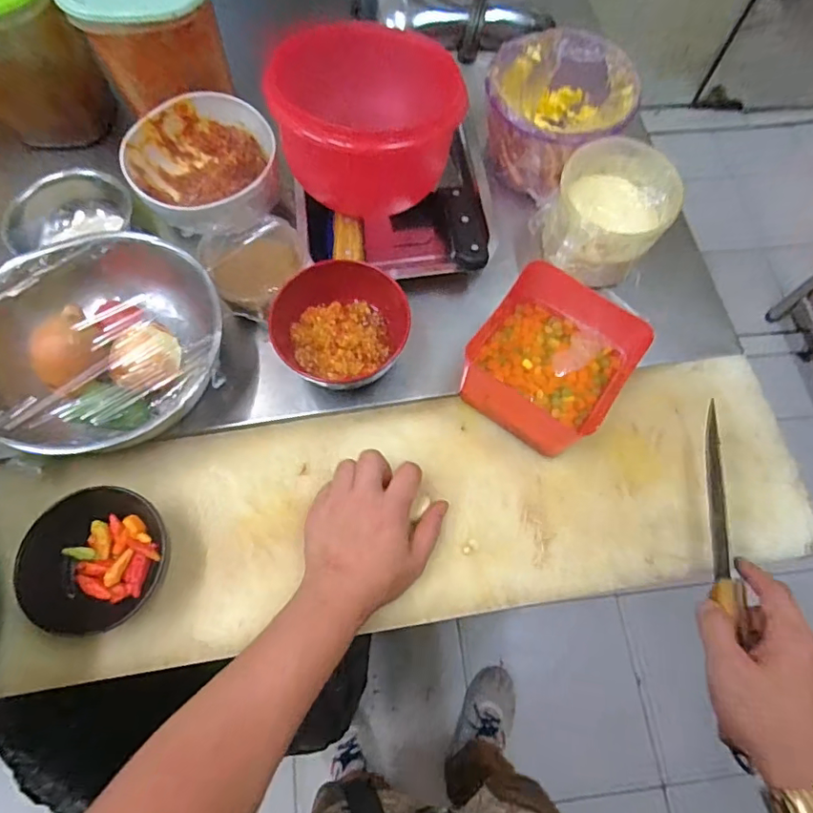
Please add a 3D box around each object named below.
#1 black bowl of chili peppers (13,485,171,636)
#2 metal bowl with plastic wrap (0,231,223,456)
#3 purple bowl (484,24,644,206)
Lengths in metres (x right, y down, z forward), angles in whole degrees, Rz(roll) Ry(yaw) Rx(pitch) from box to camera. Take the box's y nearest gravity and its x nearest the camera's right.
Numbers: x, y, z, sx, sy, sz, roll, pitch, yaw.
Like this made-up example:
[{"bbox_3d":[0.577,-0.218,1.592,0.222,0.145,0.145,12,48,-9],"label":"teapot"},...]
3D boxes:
[{"bbox_3d":[-0.254,0.126,0.437,0.101,0.042,0.115,30,70,11],"label":"black bowl of chili peppers"},{"bbox_3d":[-0.282,-0.058,0.502,0.216,0.080,0.221,-16,69,-8],"label":"metal bowl with plastic wrap"},{"bbox_3d":[0.164,-0.318,0.586,0.143,0.096,0.151,0,68,-1],"label":"purple bowl"}]

